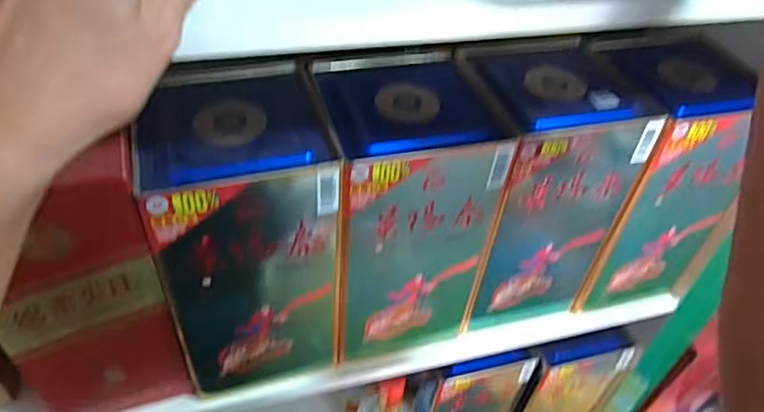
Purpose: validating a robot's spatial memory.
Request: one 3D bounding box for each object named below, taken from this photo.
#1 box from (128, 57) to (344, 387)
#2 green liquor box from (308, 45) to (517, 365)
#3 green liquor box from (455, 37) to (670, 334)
[{"bbox_3d":[-0.124,0.026,0.520,0.136,0.258,0.150,-10,45,-16],"label":"box"},{"bbox_3d":[0.010,0.008,0.557,0.140,0.258,0.145,-10,45,-16],"label":"green liquor box"},{"bbox_3d":[0.144,-0.016,0.592,0.145,0.255,0.138,-9,45,-15],"label":"green liquor box"}]

